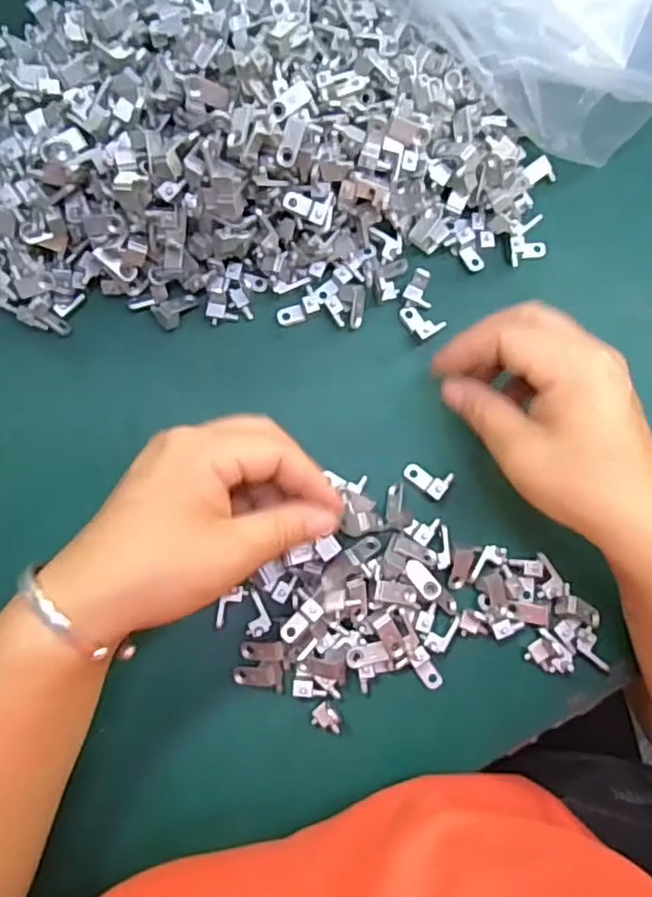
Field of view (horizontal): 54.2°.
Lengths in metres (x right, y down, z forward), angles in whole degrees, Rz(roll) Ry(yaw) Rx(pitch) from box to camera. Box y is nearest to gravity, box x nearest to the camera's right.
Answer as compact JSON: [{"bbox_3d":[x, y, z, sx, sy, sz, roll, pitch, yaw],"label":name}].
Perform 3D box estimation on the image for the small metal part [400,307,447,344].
[{"bbox_3d":[0.052,-0.071,0.352,0.016,0.008,0.023,-36,85,-6],"label":"small metal part"}]

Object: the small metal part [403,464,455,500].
[{"bbox_3d":[0.054,0.016,0.339,0.024,0.004,0.015,27,82,26],"label":"small metal part"}]

